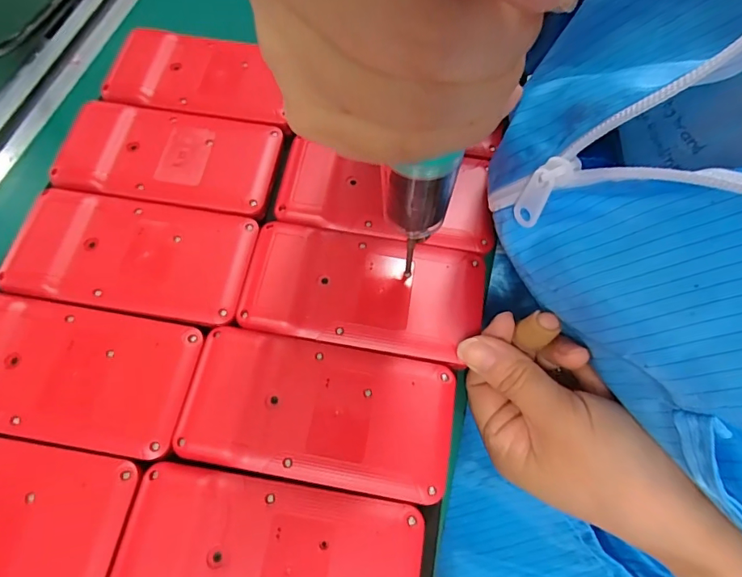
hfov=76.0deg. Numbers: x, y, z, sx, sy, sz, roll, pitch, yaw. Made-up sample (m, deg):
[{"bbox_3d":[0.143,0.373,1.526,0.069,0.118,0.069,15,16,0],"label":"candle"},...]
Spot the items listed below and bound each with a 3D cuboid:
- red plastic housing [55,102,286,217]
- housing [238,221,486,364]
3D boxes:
[{"bbox_3d":[-0.114,-0.072,0.280,0.119,0.029,0.062,8,65,3],"label":"red plastic housing"},{"bbox_3d":[-0.002,0.000,0.242,0.117,0.013,0.059,8,66,4],"label":"housing"}]

